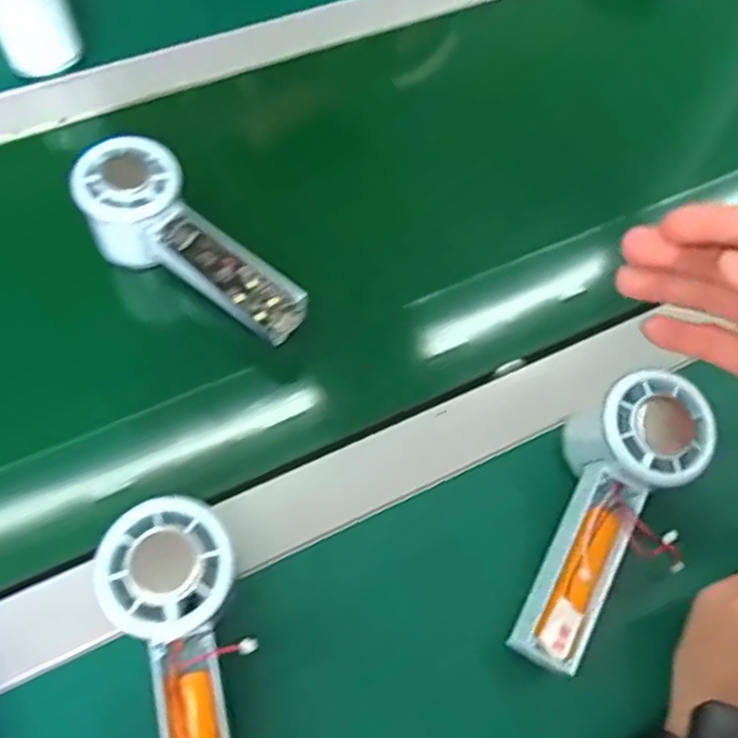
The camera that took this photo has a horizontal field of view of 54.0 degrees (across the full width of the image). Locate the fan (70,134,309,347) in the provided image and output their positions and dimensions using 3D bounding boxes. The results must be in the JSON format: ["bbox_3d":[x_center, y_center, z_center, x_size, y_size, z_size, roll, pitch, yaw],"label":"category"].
[{"bbox_3d":[-0.106,-0.065,0.425,0.156,0.056,0.063,42,67,17],"label":"fan"}]

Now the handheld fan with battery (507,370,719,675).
[{"bbox_3d":[0.115,0.073,0.359,0.065,0.047,0.149,29,76,12],"label":"handheld fan with battery"}]

